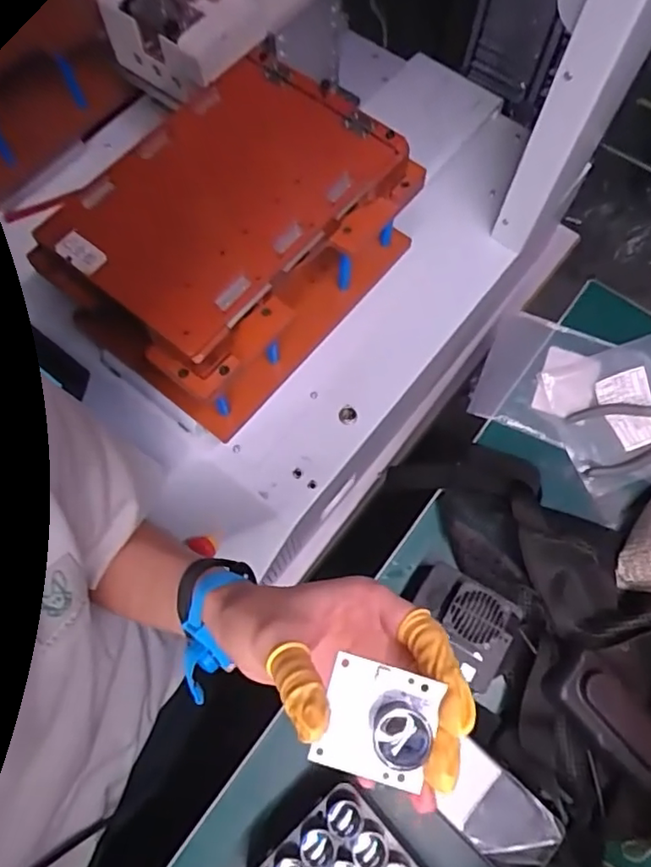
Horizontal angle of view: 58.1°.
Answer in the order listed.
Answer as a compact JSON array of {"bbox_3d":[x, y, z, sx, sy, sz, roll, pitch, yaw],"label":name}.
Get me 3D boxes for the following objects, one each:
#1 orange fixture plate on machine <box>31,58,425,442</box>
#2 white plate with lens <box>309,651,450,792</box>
[{"bbox_3d":[-0.072,-0.157,0.499,0.174,0.139,0.257,36,74,12],"label":"orange fixture plate on machine"},{"bbox_3d":[0.021,0.118,0.237,0.043,0.017,0.043,16,71,5],"label":"white plate with lens"}]

